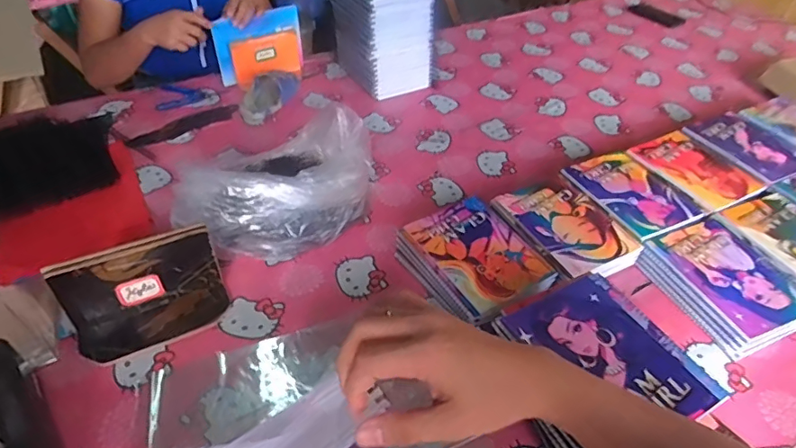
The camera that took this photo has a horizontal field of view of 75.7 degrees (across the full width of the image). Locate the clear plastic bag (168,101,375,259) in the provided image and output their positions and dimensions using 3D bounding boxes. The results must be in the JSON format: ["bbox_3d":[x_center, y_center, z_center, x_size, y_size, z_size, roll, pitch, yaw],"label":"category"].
[{"bbox_3d":[-0.200,-0.079,0.852,0.301,0.144,0.252,-4,44,-9],"label":"clear plastic bag"}]

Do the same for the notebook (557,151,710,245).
[{"bbox_3d":[0.412,-0.059,0.898,0.164,0.009,0.194,-19,48,-23],"label":"notebook"}]

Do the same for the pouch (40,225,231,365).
[{"bbox_3d":[-0.337,0.093,0.685,0.199,0.116,0.085,-19,48,-23],"label":"pouch"}]

